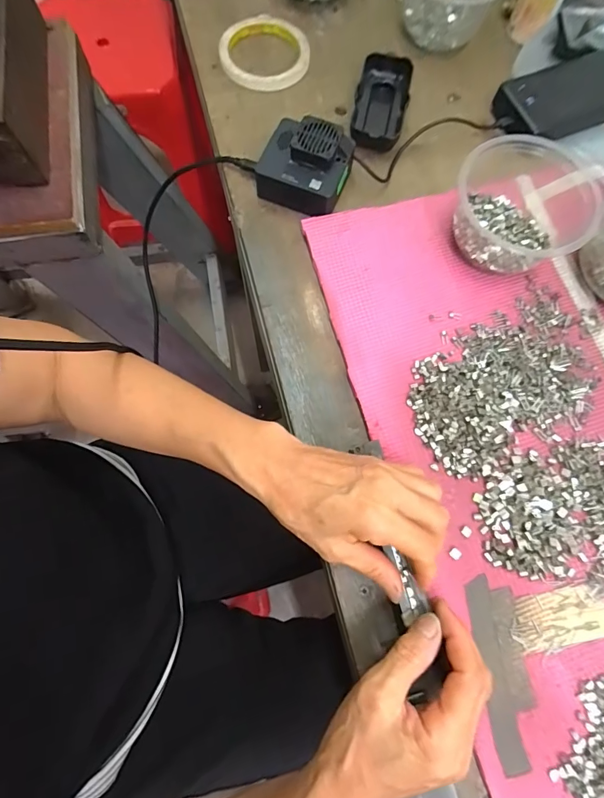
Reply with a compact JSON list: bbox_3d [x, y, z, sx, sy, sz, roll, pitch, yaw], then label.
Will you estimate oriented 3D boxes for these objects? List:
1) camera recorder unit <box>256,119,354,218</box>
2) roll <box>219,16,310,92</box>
[{"bbox_3d":[0.002,-0.222,0.388,0.081,0.043,0.074,26,75,6],"label":"camera recorder unit"},{"bbox_3d":[-0.041,-0.385,0.447,0.095,0.014,0.099,1,75,-3],"label":"roll"}]

